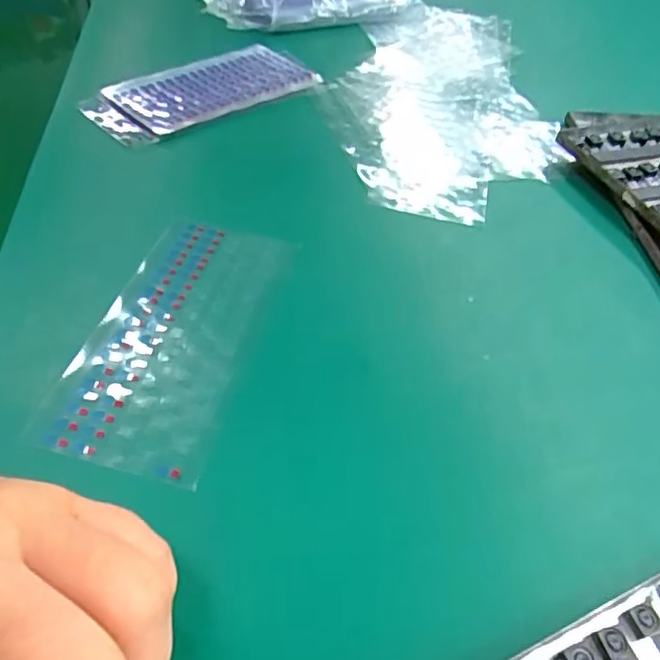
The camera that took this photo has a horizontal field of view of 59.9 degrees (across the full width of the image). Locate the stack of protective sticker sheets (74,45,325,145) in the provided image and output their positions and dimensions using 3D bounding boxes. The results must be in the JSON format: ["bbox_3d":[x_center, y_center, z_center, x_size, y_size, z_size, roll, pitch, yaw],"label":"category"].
[{"bbox_3d":[-0.080,-0.154,0.370,0.067,0.010,0.148,39,56,24],"label":"stack of protective sticker sheets"}]

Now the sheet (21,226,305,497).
[{"bbox_3d":[-0.061,-0.001,0.236,0.060,0.005,0.129,17,49,1],"label":"sheet"}]

